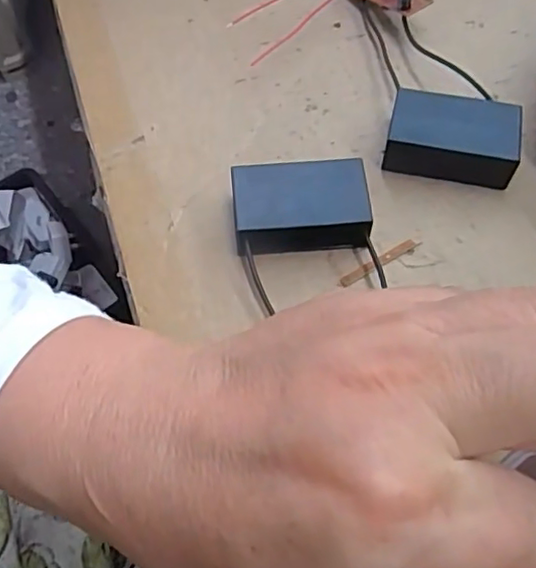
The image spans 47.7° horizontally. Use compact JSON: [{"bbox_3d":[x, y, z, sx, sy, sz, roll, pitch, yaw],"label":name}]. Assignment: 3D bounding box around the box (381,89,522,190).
[{"bbox_3d":[0.071,-0.056,0.236,0.048,0.019,0.028,12,63,9],"label":"box"}]

